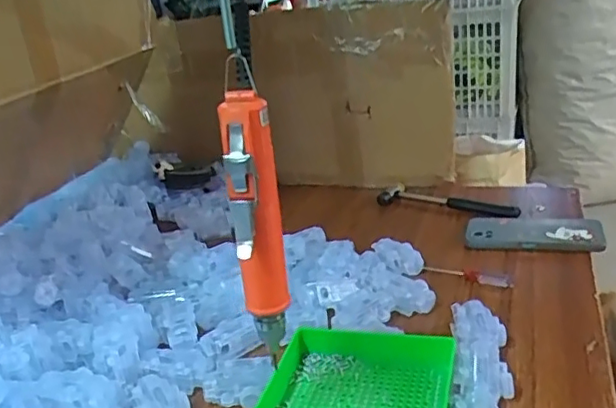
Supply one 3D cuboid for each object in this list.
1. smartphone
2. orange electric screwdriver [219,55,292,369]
[{"bbox_3d":[0.278,0.036,0.747,0.158,0.012,0.082,-3,29,16],"label":"smartphone"},{"bbox_3d":[-0.035,0.010,0.414,0.034,0.203,0.051,-8,21,-6],"label":"orange electric screwdriver"}]

